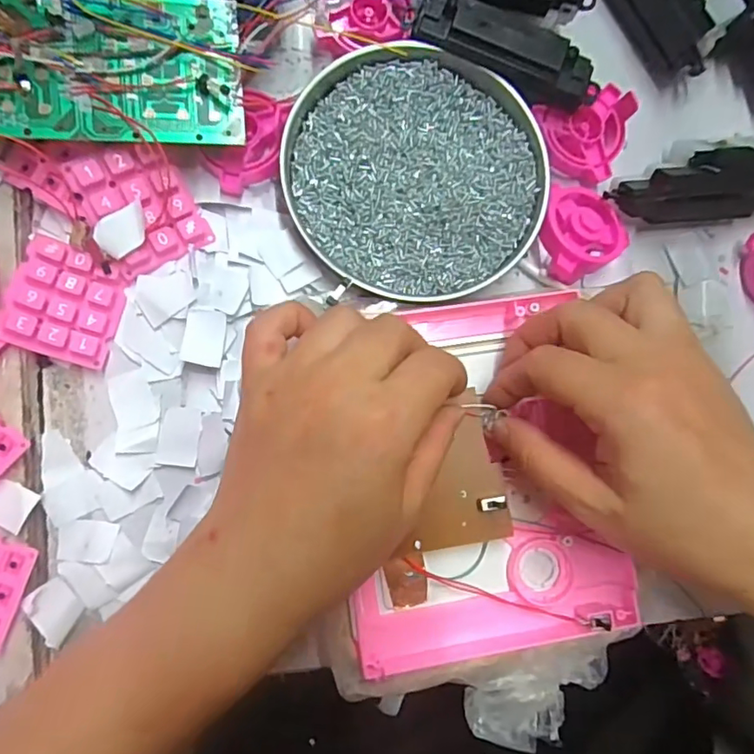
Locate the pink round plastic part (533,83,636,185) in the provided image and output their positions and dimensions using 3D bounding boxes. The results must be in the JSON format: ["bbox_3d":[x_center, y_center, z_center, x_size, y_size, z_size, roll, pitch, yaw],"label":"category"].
[{"bbox_3d":[0.118,-0.134,0.302,0.049,0.022,0.048,0,88,-5],"label":"pink round plastic part"}]

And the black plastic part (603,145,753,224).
[{"bbox_3d":[0.179,-0.106,0.304,0.099,0.032,0.034,-7,88,-6],"label":"black plastic part"}]

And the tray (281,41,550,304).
[{"bbox_3d":[0.021,-0.110,0.288,0.135,0.017,0.129,0,88,-5],"label":"tray"}]

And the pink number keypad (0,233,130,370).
[{"bbox_3d":[-0.155,-0.037,0.271,0.049,0.011,0.056,18,73,-22],"label":"pink number keypad"}]

